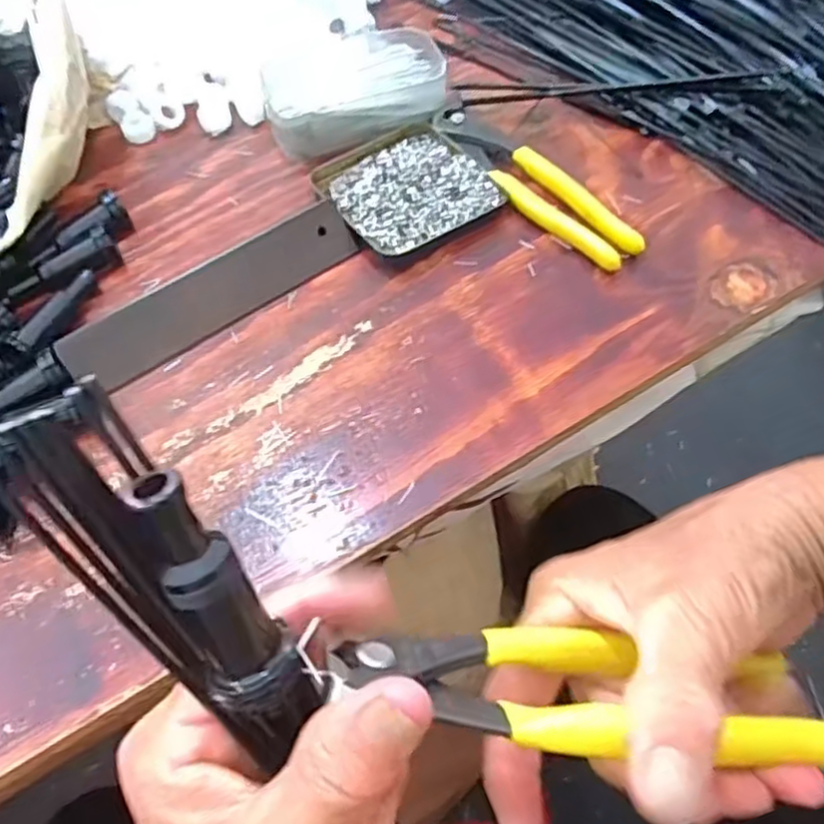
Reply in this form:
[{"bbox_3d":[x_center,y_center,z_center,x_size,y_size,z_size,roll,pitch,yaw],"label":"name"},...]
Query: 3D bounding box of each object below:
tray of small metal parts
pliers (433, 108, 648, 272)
[{"bbox_3d":[-0.004,-0.144,0.463,0.094,0.013,0.094,-29,63,-14],"label":"tray of small metal parts"},{"bbox_3d":[0.075,-0.146,0.461,0.035,0.012,0.164,-34,65,-17],"label":"pliers"}]

